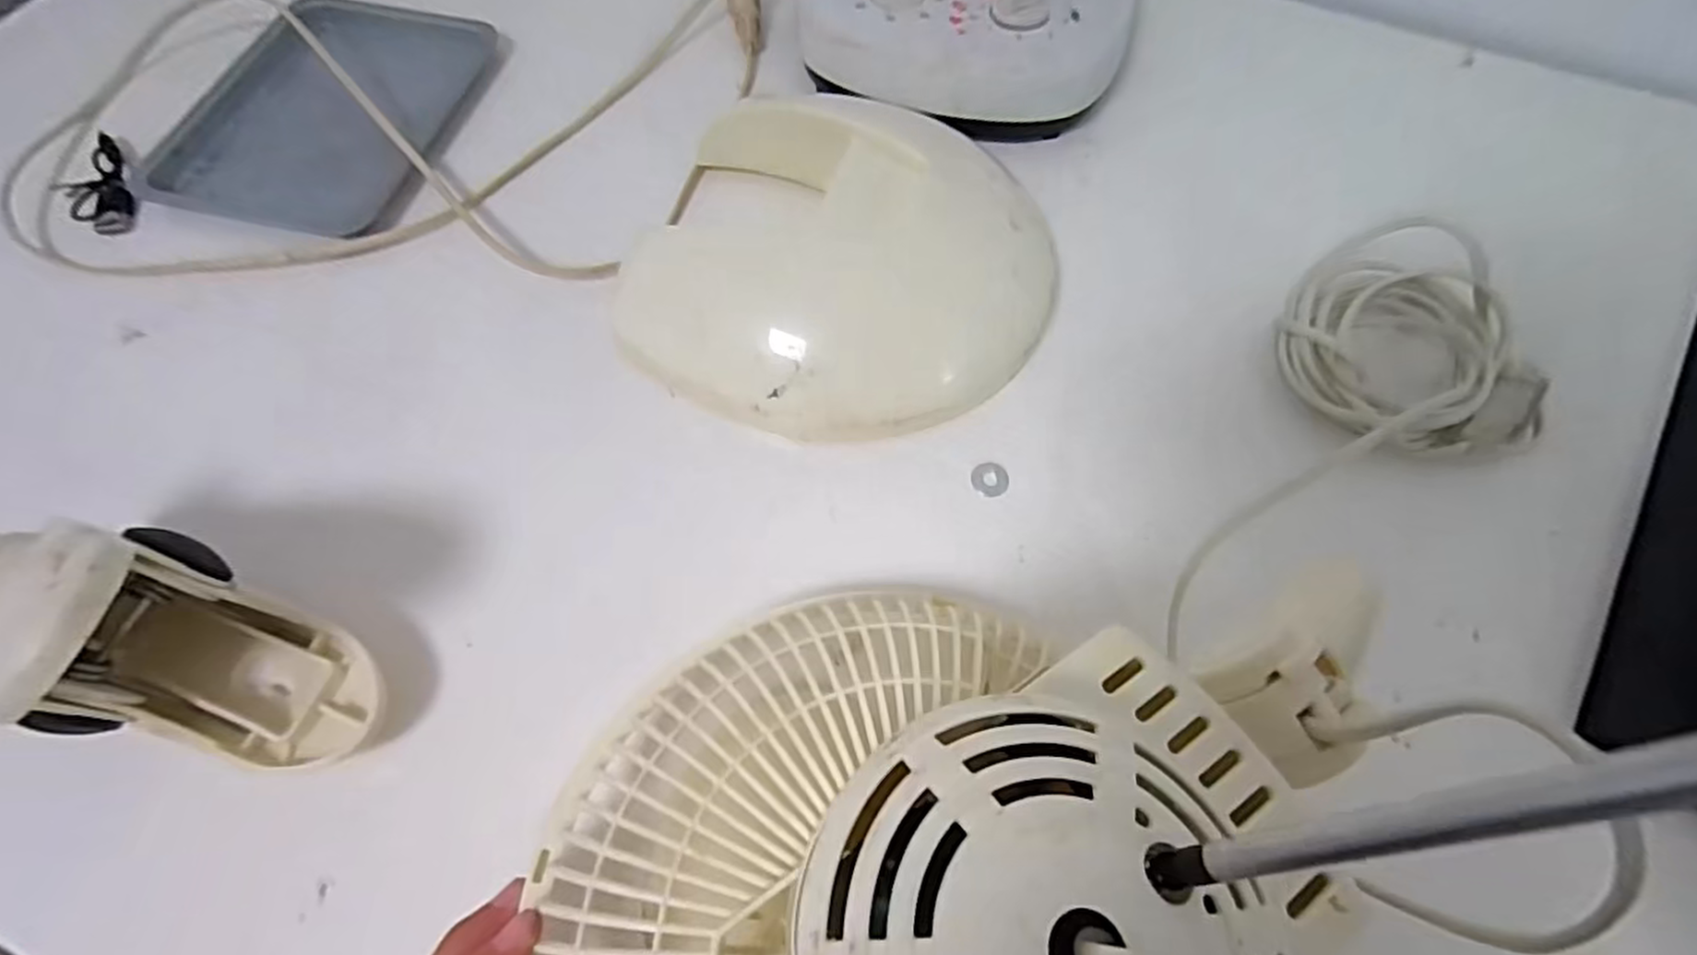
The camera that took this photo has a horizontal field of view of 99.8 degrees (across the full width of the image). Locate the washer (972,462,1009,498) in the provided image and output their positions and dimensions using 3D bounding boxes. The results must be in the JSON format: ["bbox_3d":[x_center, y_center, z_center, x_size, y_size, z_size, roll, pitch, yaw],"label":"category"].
[{"bbox_3d":[0.062,0.001,0.309,0.016,0.004,0.015,0,74,1],"label":"washer"}]

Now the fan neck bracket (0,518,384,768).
[{"bbox_3d":[-0.224,0.049,0.223,0.134,0.106,0.061,18,66,7],"label":"fan neck bracket"}]

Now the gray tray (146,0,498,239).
[{"bbox_3d":[-0.282,-0.208,0.393,0.132,0.011,0.174,11,65,4],"label":"gray tray"}]

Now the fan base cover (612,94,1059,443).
[{"bbox_3d":[-0.002,-0.097,0.326,0.176,0.048,0.166,28,68,11],"label":"fan base cover"}]

